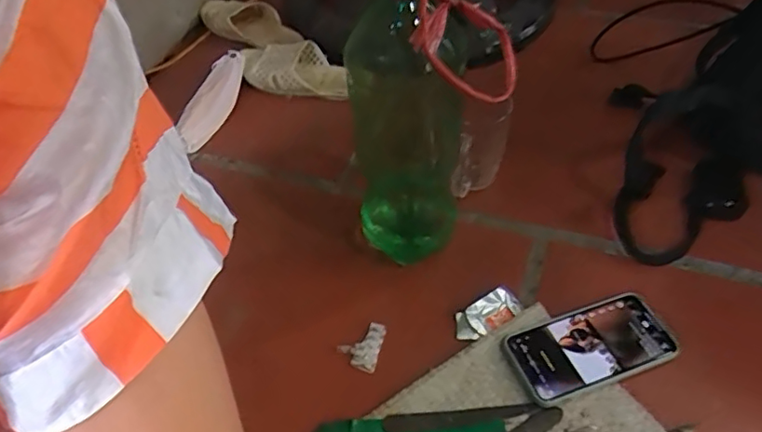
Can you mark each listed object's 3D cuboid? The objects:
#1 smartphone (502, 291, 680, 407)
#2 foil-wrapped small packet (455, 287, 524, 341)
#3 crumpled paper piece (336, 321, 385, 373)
[{"bbox_3d":[0.206,0.127,0.571,0.157,0.010,0.080,-19,47,-11],"label":"smartphone"},{"bbox_3d":[0.109,0.100,0.596,0.072,0.009,0.037,-28,49,-19],"label":"foil-wrapped small packet"},{"bbox_3d":[-0.021,0.129,0.590,0.042,0.010,0.050,7,48,14],"label":"crumpled paper piece"}]

